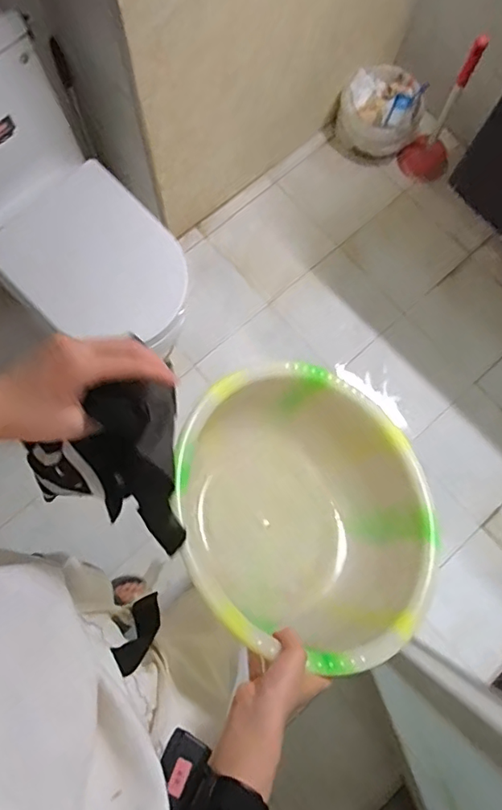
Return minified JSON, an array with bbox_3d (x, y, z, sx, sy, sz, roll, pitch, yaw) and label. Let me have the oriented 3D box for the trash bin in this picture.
[{"bbox_3d":[0.384,-0.899,1.579,0.260,0.209,0.234,16,77,-2],"label":"trash bin"}]

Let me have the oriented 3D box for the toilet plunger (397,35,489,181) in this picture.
[{"bbox_3d":[0.556,-0.828,1.425,0.144,0.481,0.112,31,77,2],"label":"toilet plunger"}]

